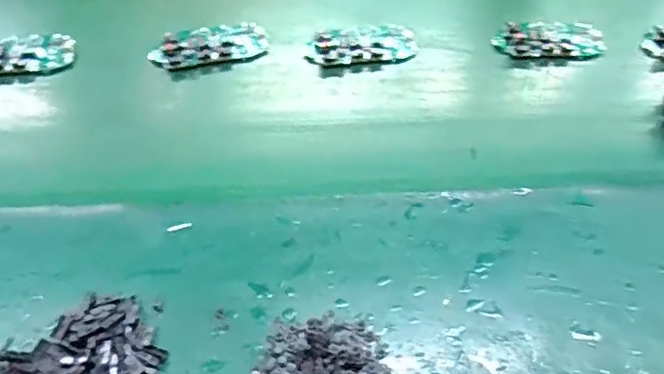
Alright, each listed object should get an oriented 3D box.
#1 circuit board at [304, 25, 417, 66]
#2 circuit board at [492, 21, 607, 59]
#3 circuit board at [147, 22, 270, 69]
[{"bbox_3d":[0.027,-0.127,0.513,0.096,0.011,0.046,-6,54,-8],"label":"circuit board"},{"bbox_3d":[0.198,-0.134,0.526,0.097,0.013,0.045,-4,53,-6],"label":"circuit board"},{"bbox_3d":[-0.107,-0.125,0.504,0.099,0.013,0.039,-12,55,-12],"label":"circuit board"}]

